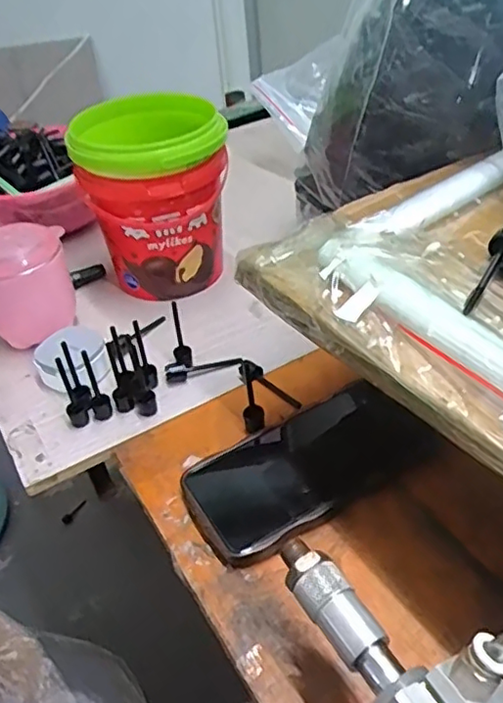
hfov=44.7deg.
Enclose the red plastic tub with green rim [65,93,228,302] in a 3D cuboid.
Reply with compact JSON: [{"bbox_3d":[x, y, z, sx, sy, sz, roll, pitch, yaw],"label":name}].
[{"bbox_3d":[-0.085,-0.138,0.573,0.128,0.159,0.122,-9,40,-4],"label":"red plastic tub with green rim"}]

